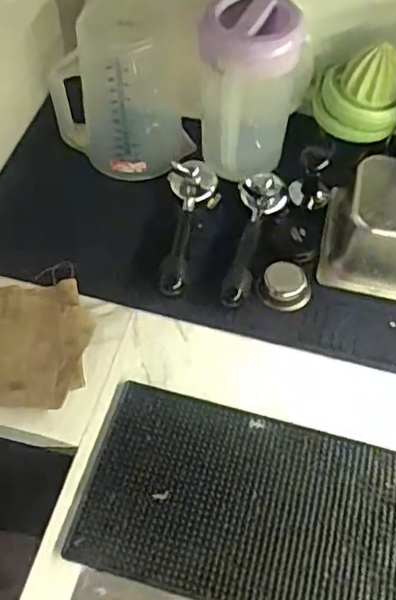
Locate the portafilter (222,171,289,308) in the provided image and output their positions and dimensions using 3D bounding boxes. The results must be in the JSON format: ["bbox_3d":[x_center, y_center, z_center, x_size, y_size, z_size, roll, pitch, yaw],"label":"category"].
[{"bbox_3d":[0.072,-0.088,0.802,0.064,0.058,0.212,14,60,7],"label":"portafilter"}]

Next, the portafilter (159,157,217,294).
[{"bbox_3d":[-0.011,-0.106,0.810,0.070,0.061,0.195,3,59,1],"label":"portafilter"}]

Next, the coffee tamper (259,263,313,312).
[{"bbox_3d":[0.113,-0.016,0.781,0.061,0.026,0.066,0,57,0],"label":"coffee tamper"}]

